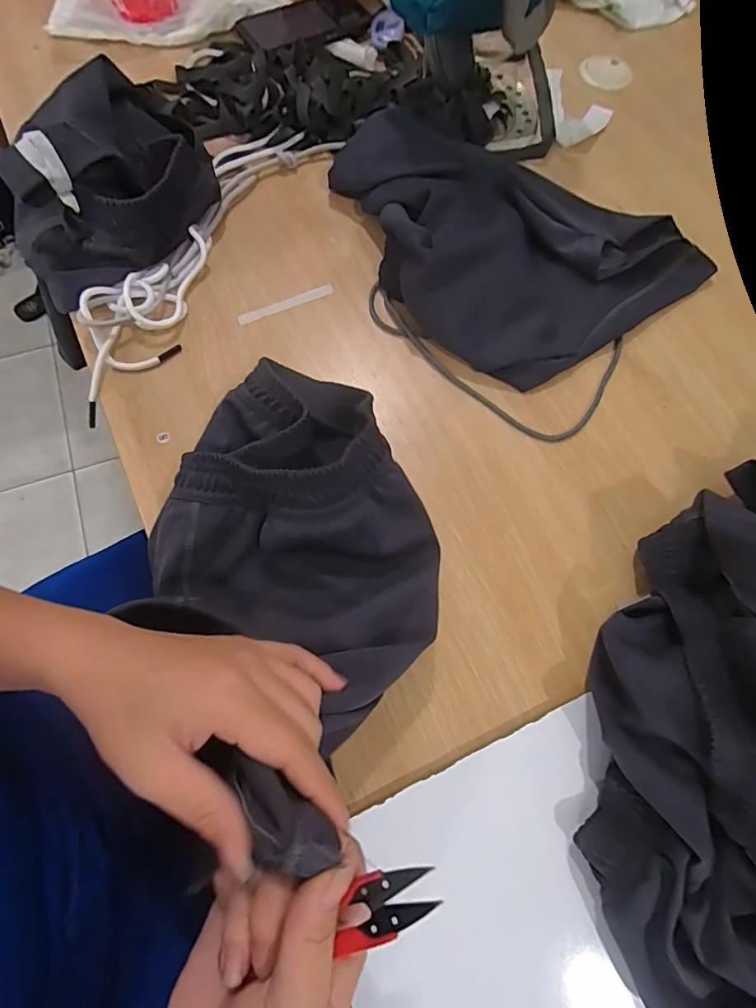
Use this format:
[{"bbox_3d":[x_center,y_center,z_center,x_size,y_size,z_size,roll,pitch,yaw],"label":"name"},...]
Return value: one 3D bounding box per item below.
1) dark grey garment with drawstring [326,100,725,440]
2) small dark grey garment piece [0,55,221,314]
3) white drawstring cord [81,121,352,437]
[{"bbox_3d":[0.115,-0.266,0.466,0.362,0.062,0.285,40,74,10],"label":"dark grey garment with drawstring"},{"bbox_3d":[-0.261,-0.310,0.452,0.213,0.093,0.164,-41,76,-14],"label":"small dark grey garment piece"},{"bbox_3d":[-0.182,-0.256,0.474,0.101,0.020,0.383,25,72,7],"label":"white drawstring cord"}]

